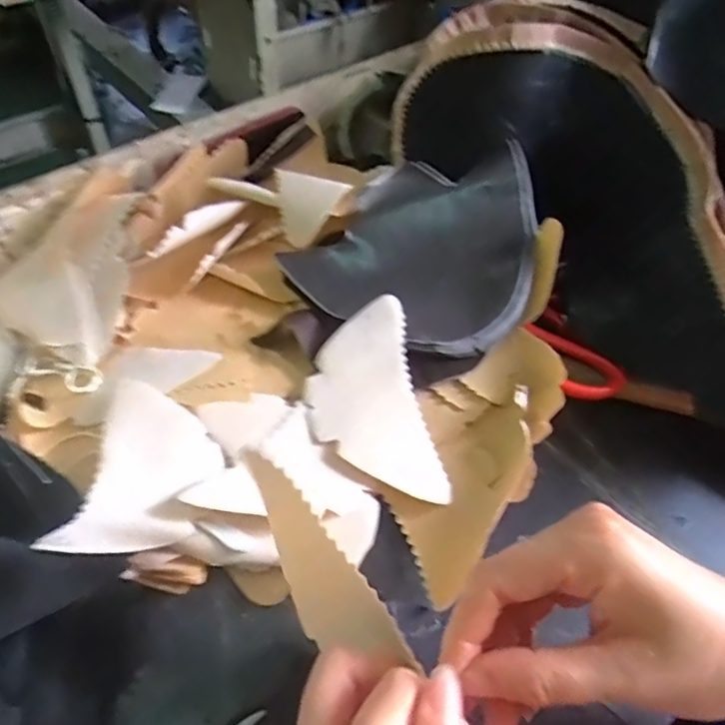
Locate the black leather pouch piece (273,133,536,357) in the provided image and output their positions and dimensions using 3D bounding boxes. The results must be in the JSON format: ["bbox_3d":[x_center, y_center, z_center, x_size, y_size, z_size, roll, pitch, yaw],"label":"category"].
[{"bbox_3d":[0.049,-0.096,0.449,0.170,0.027,0.171,23,76,17],"label":"black leather pouch piece"}]

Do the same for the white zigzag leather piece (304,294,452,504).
[{"bbox_3d":[0.004,0.021,0.382,0.075,0.018,0.141,-8,54,-10],"label":"white zigzag leather piece"}]

